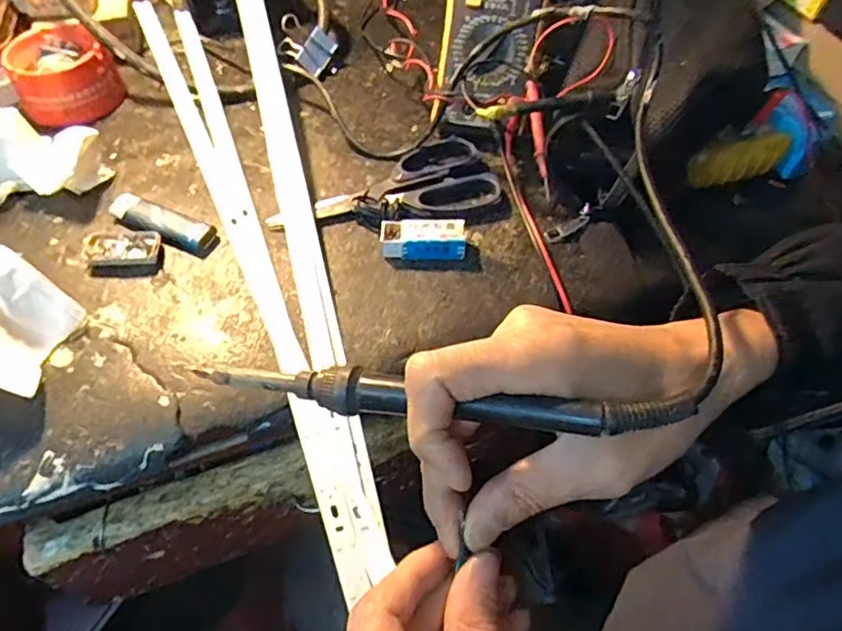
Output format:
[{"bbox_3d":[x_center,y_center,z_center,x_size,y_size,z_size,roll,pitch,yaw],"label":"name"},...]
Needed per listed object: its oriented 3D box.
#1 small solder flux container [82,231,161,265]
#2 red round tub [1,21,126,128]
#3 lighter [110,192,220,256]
[{"bbox_3d":[-0.214,-0.048,0.425,0.051,0.010,0.026,-2,56,-4],"label":"small solder flux container"},{"bbox_3d":[-0.319,-0.214,0.522,0.079,0.046,0.082,1,55,-2],"label":"red round tub"},{"bbox_3d":[-0.192,-0.069,0.439,0.089,0.010,0.029,23,57,13],"label":"lighter"}]

